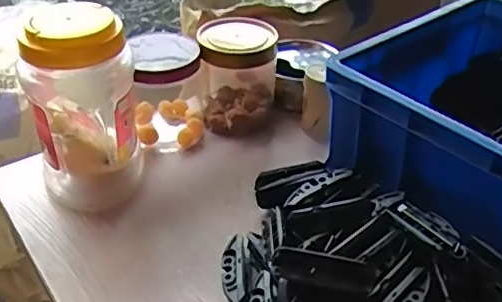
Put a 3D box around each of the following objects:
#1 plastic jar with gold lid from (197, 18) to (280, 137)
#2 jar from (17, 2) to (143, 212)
[{"bbox_3d":[-0.014,-0.084,0.627,0.078,0.109,0.083,0,37,0],"label":"plastic jar with gold lid"},{"bbox_3d":[-0.155,-0.045,0.520,0.094,0.183,0.110,-12,39,-16],"label":"jar"}]

